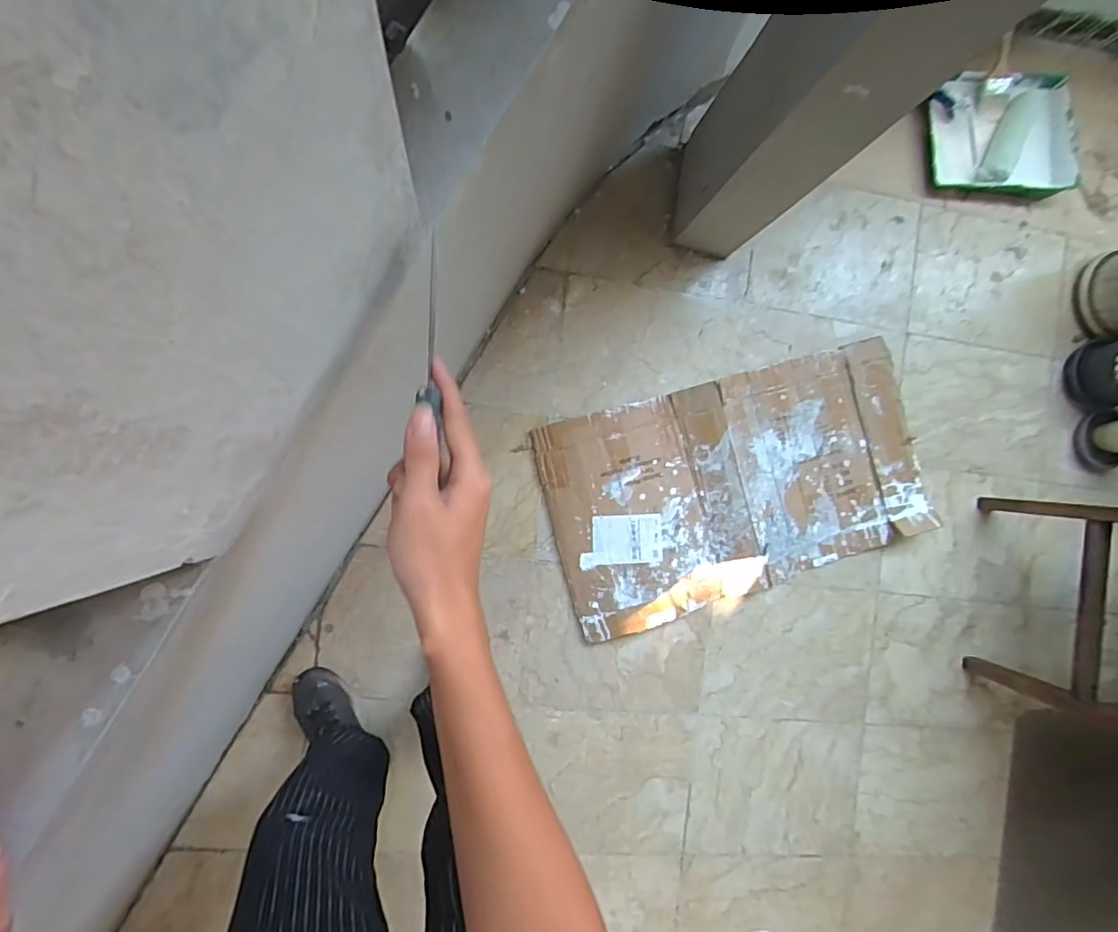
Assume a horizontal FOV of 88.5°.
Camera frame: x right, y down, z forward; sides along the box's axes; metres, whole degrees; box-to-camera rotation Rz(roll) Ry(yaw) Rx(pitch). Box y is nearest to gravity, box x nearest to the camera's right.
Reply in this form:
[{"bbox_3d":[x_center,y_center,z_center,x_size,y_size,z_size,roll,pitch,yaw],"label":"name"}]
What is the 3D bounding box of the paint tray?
[{"bbox_3d":[1.012,-0.773,1.314,0.316,0.083,0.264,0,91,-9],"label":"paint tray"}]

